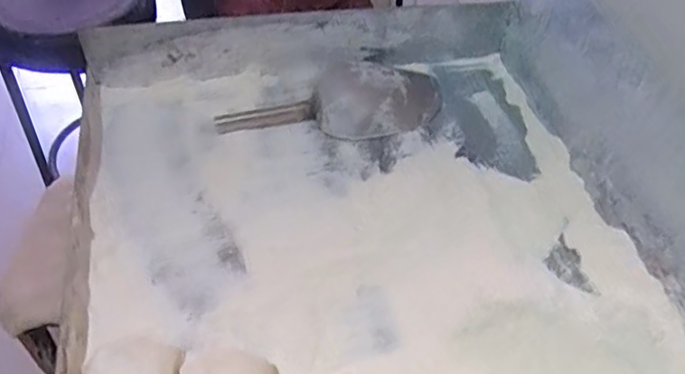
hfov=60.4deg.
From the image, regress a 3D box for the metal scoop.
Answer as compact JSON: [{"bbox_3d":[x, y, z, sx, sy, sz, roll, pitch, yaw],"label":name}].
[{"bbox_3d":[-0.003,-0.118,0.779,0.318,0.075,0.105,-14,52,-16],"label":"metal scoop"}]

